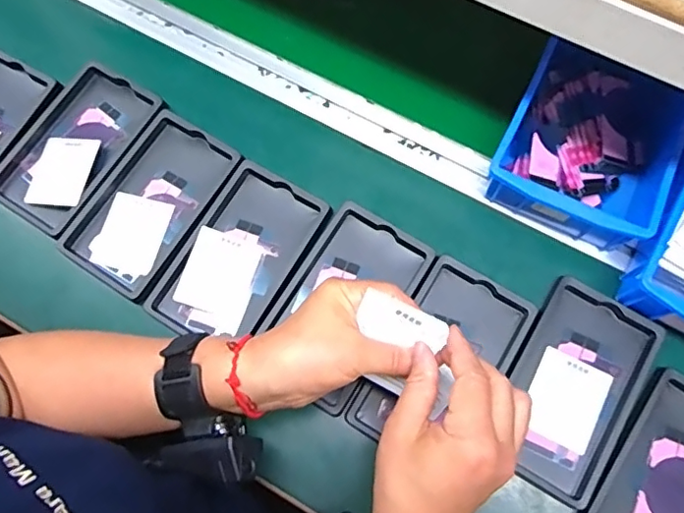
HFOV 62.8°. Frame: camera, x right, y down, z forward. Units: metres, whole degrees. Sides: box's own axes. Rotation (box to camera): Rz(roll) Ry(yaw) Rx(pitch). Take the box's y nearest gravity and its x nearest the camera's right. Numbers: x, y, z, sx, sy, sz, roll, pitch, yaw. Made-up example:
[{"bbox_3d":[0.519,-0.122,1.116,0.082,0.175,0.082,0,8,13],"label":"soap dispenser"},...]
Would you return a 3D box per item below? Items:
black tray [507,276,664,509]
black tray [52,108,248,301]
[{"bbox_3d":[0.186,0.107,0.455,0.092,0.019,0.158,31,78,10],"label":"black tray"},{"bbox_3d":[-0.172,-0.048,0.508,0.099,0.016,0.157,31,78,10],"label":"black tray"}]

